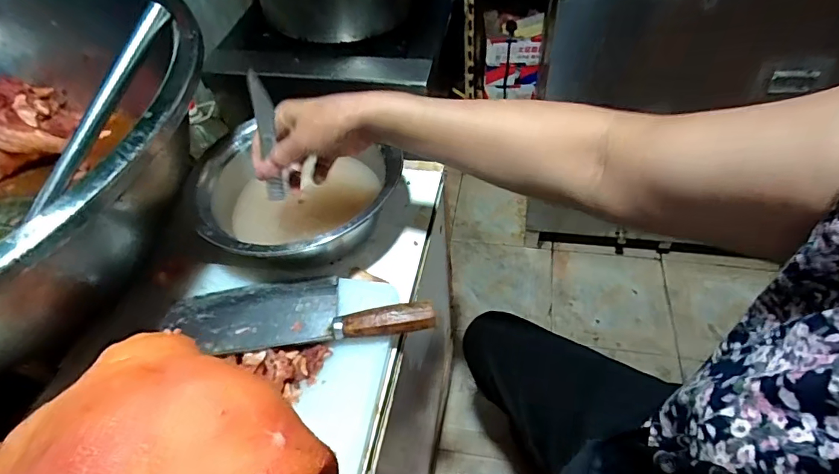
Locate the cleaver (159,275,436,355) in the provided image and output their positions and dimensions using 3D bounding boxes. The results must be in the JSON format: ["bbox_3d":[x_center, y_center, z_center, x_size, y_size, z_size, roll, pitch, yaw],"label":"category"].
[{"bbox_3d":[-0.128,0.074,0.494,0.276,0.027,0.092,-7,51,0],"label":"cleaver"}]

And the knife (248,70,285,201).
[{"bbox_3d":[-0.155,-0.097,0.481,0.019,0.137,0.013,10,34,13],"label":"knife"}]

